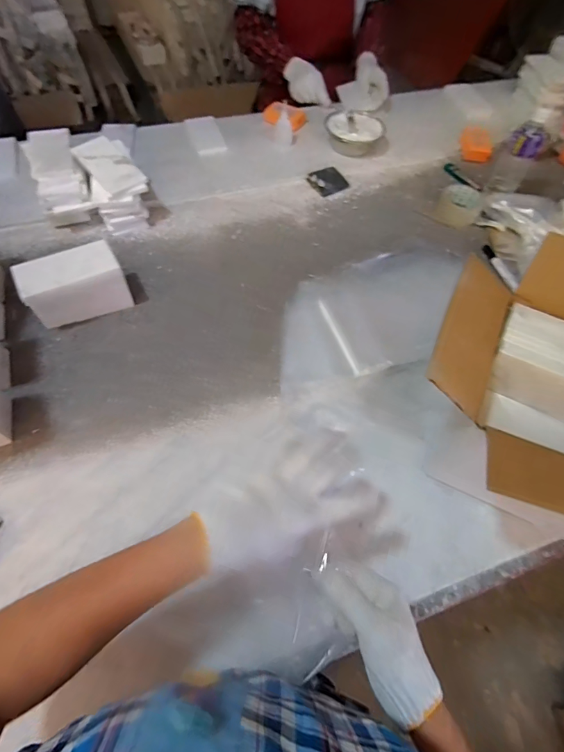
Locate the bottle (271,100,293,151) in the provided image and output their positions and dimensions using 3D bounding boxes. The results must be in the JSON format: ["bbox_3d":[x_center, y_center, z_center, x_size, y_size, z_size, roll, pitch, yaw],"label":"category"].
[{"bbox_3d":[0.002,-0.601,0.959,0.053,0.091,0.054,-4,57,-6],"label":"bottle"}]

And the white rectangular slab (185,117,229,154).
[{"bbox_3d":[-0.189,-0.599,0.987,0.075,0.006,0.125,-17,69,-13],"label":"white rectangular slab"}]

